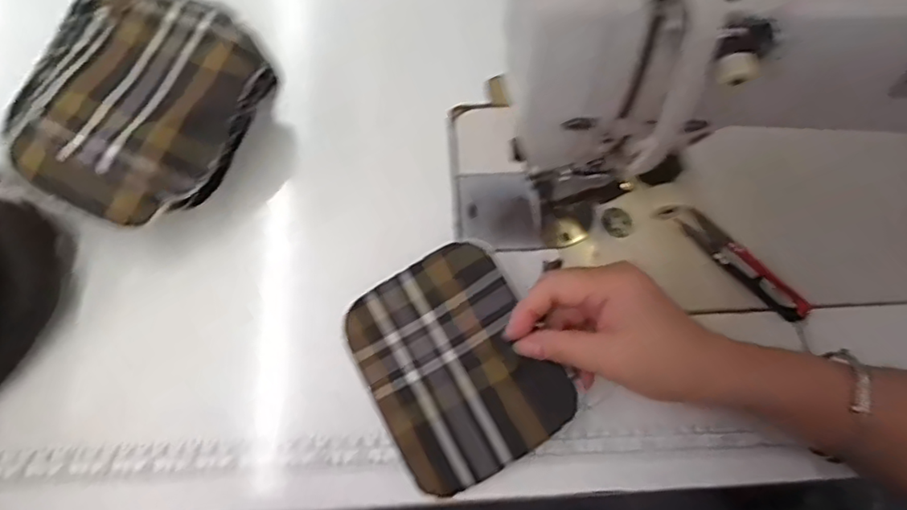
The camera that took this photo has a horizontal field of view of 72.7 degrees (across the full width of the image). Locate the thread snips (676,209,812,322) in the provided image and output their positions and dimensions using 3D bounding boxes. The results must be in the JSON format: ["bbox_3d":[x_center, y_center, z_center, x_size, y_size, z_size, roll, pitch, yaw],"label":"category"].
[{"bbox_3d":[0.207,0.008,0.443,0.022,0.017,0.103,-36,71,-16],"label":"thread snips"}]

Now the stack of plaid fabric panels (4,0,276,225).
[{"bbox_3d":[-0.224,-0.108,0.450,0.148,0.060,0.185,17,66,7],"label":"stack of plaid fabric panels"}]

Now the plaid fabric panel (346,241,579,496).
[{"bbox_3d":[0.000,0.067,0.390,0.106,0.026,0.137,-27,68,-13],"label":"plaid fabric panel"}]

